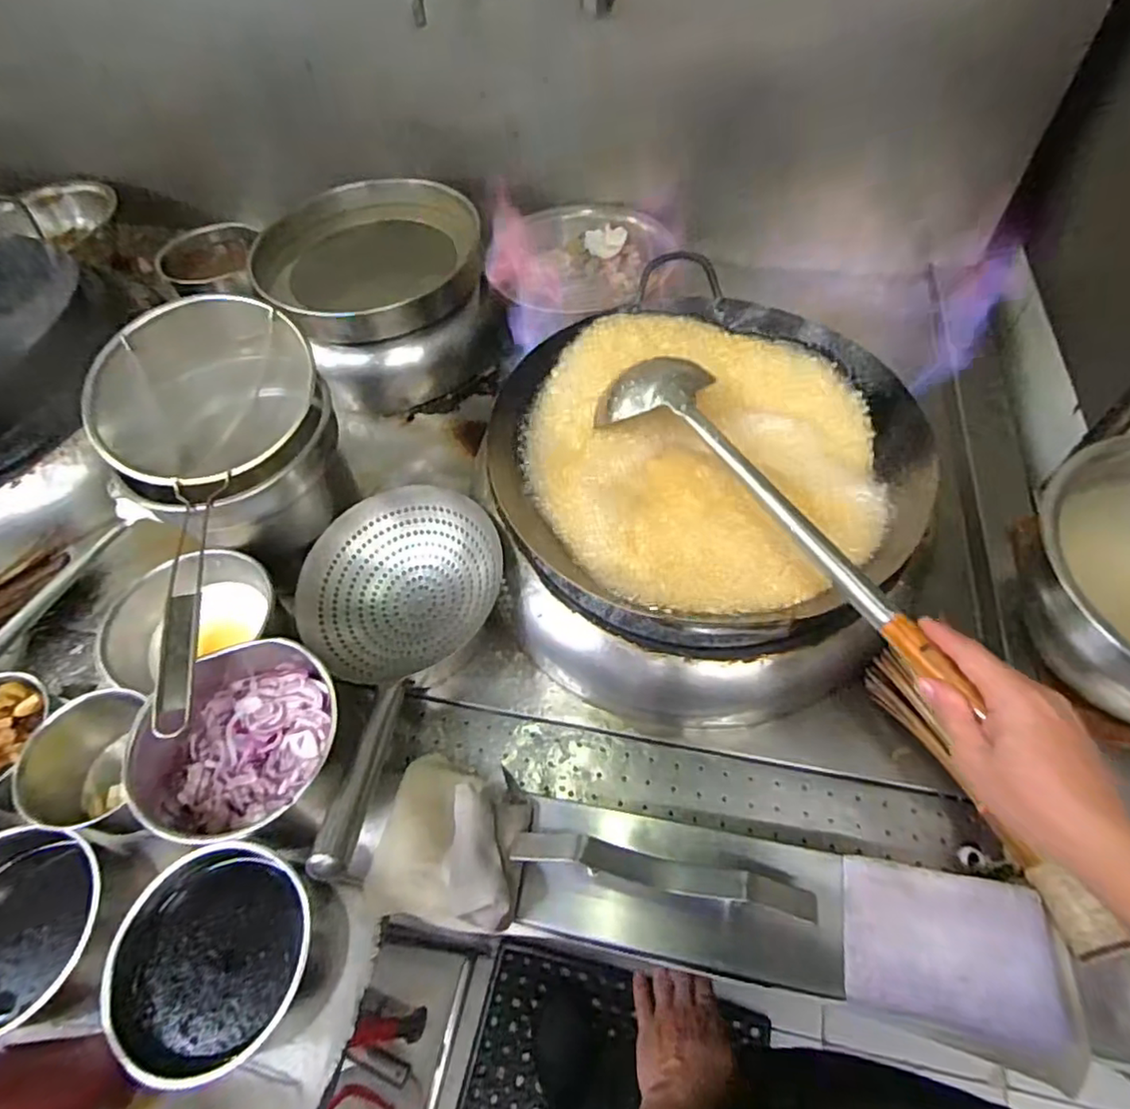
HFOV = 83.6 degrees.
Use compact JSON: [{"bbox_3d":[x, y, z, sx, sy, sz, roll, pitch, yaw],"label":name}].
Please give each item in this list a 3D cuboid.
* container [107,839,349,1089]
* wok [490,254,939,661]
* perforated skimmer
[{"bbox_3d":[-0.277,0.342,0.540,0.155,0.116,0.150,-2,56,3],"label":"container"},{"bbox_3d":[0.151,-0.101,0.693,0.417,0.112,0.437,-2,56,3],"label":"wok"},{"bbox_3d":[-0.194,0.107,0.658,0.234,0.128,0.417,-2,56,3],"label":"perforated skimmer"}]

